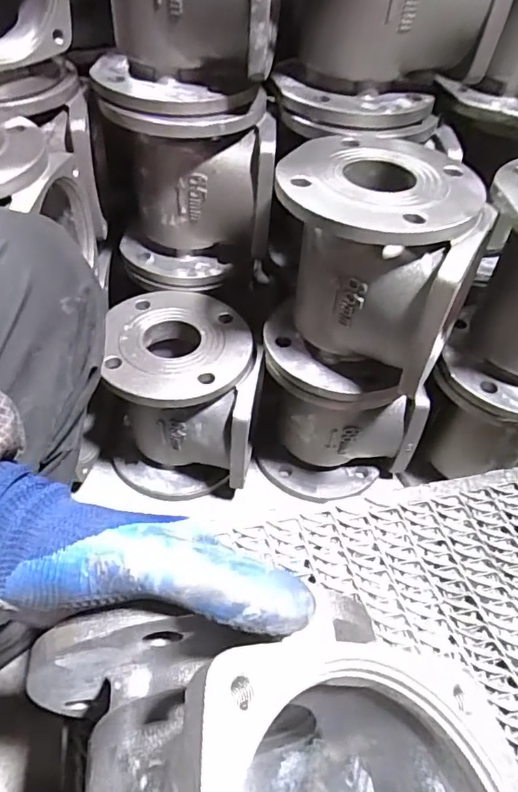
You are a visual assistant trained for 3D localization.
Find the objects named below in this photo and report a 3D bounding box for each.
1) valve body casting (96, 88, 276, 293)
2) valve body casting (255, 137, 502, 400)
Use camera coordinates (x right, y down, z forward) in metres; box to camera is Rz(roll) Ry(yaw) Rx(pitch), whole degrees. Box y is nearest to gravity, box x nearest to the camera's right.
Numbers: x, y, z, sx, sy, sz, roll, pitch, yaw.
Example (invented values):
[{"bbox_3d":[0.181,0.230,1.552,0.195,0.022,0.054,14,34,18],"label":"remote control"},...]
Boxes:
[{"bbox_3d":[-0.089,-0.267,0.662,0.178,0.203,0.202,-5,48,-8],"label":"valve body casting"},{"bbox_3d":[0.104,-0.119,0.535,0.180,0.200,0.175,18,49,12],"label":"valve body casting"}]

